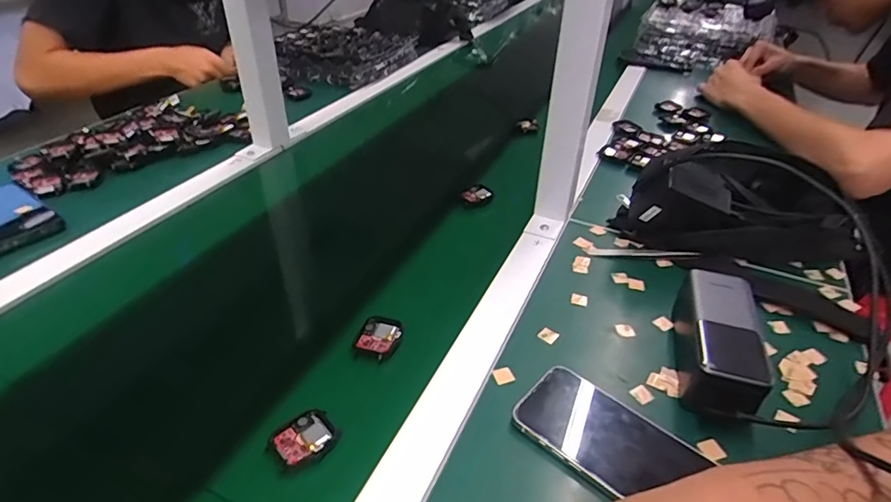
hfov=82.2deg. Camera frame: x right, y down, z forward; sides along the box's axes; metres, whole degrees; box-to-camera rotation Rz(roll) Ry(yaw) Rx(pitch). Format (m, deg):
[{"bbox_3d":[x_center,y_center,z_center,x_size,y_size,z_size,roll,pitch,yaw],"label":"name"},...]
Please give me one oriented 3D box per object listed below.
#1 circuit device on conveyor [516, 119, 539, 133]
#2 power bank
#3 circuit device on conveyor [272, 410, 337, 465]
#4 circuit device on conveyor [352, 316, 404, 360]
[{"bbox_3d":[0.139,-0.213,0.870,0.037,0.022,0.017,3,37,3],"label":"circuit device on conveyor"},{"bbox_3d":[0.232,0.077,0.439,0.055,0.052,0.140,12,38,14],"label":"power bank"},{"bbox_3d":[-0.102,0.139,0.378,0.034,0.011,0.042,26,44,29],"label":"circuit device on conveyor"},{"bbox_3d":[-0.058,0.076,0.459,0.039,0.008,0.043,11,38,13],"label":"circuit device on conveyor"}]

